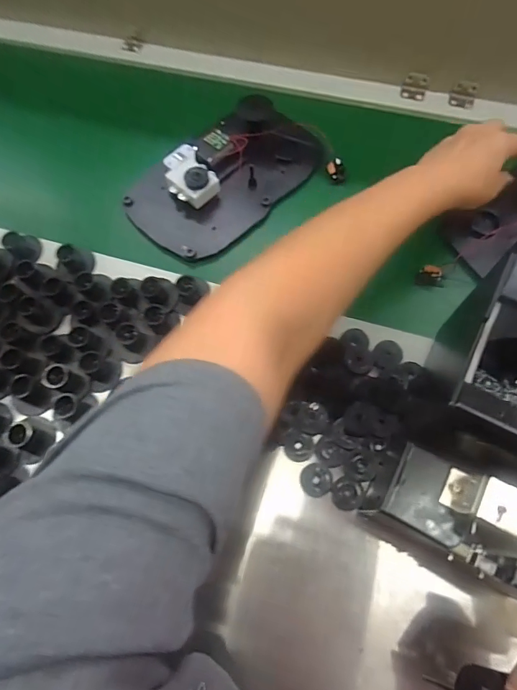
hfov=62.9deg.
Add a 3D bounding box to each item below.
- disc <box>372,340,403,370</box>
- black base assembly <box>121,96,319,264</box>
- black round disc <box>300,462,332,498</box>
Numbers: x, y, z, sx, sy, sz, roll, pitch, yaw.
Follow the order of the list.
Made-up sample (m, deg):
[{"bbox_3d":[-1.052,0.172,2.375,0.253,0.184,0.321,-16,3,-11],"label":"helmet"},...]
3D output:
[{"bbox_3d":[0.120,0.008,0.391,0.026,0.004,0.028,-1,67,2],"label":"disc"},{"bbox_3d":[-0.042,-0.197,0.479,0.136,0.052,0.214,40,74,17],"label":"black base assembly"},{"bbox_3d":[0.048,0.114,0.356,0.026,0.007,0.027,-1,67,2],"label":"black round disc"}]

